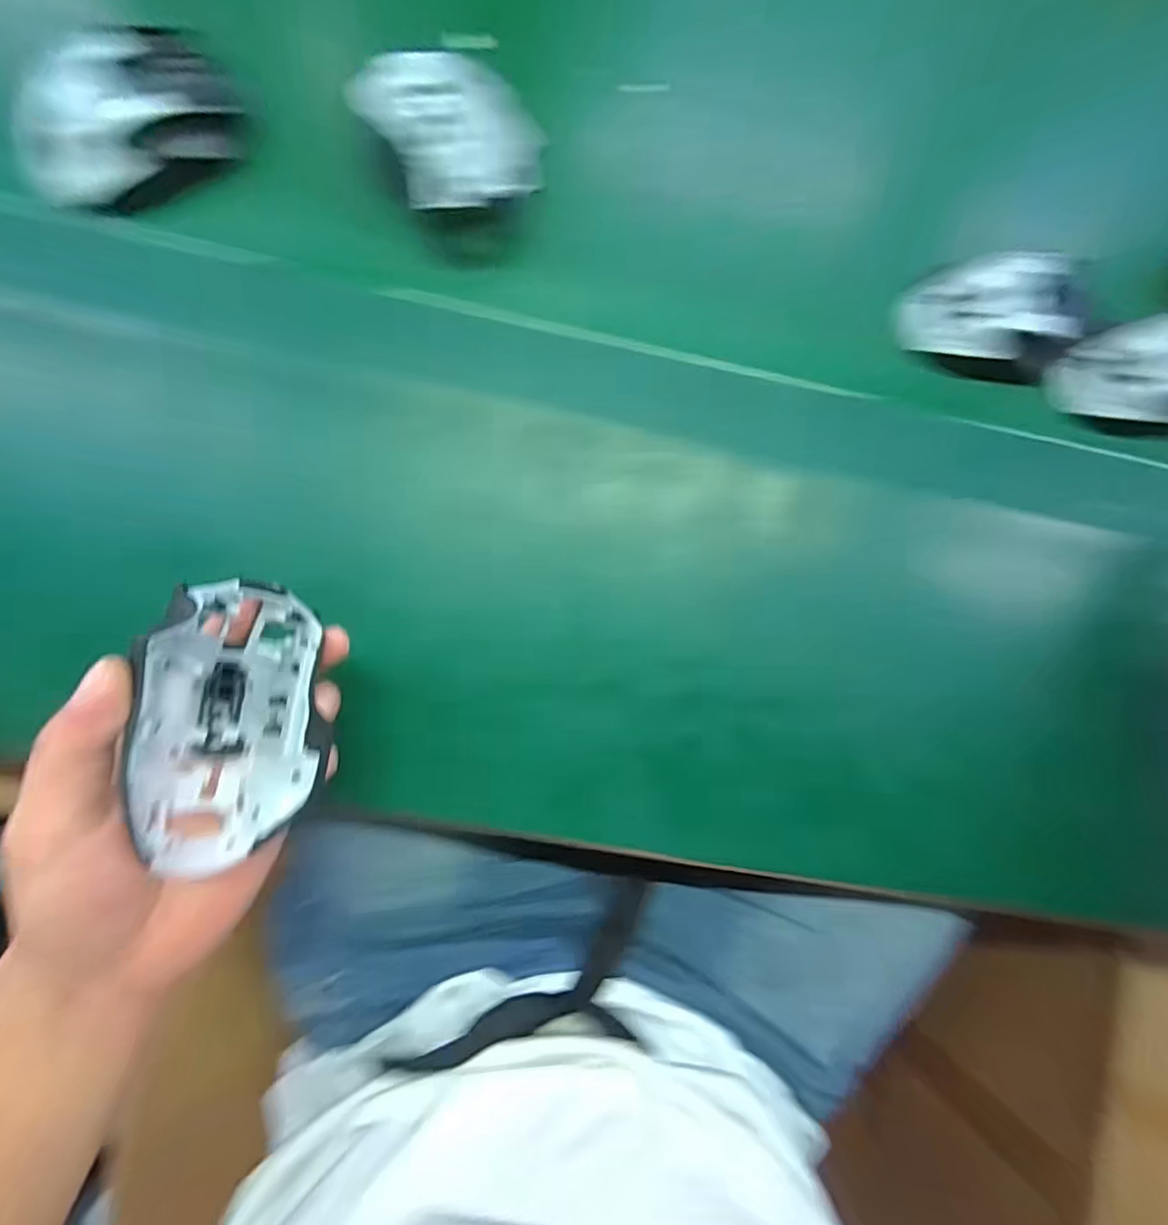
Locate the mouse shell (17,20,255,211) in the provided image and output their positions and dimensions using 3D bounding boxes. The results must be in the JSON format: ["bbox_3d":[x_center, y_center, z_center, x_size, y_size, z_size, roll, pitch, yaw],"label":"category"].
[{"bbox_3d":[-0.254,-0.274,0.321,0.116,0.048,0.057,-40,89,-5],"label":"mouse shell"}]

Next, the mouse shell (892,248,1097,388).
[{"bbox_3d":[0.258,-0.189,0.357,0.097,0.050,0.061,7,86,-3],"label":"mouse shell"}]

